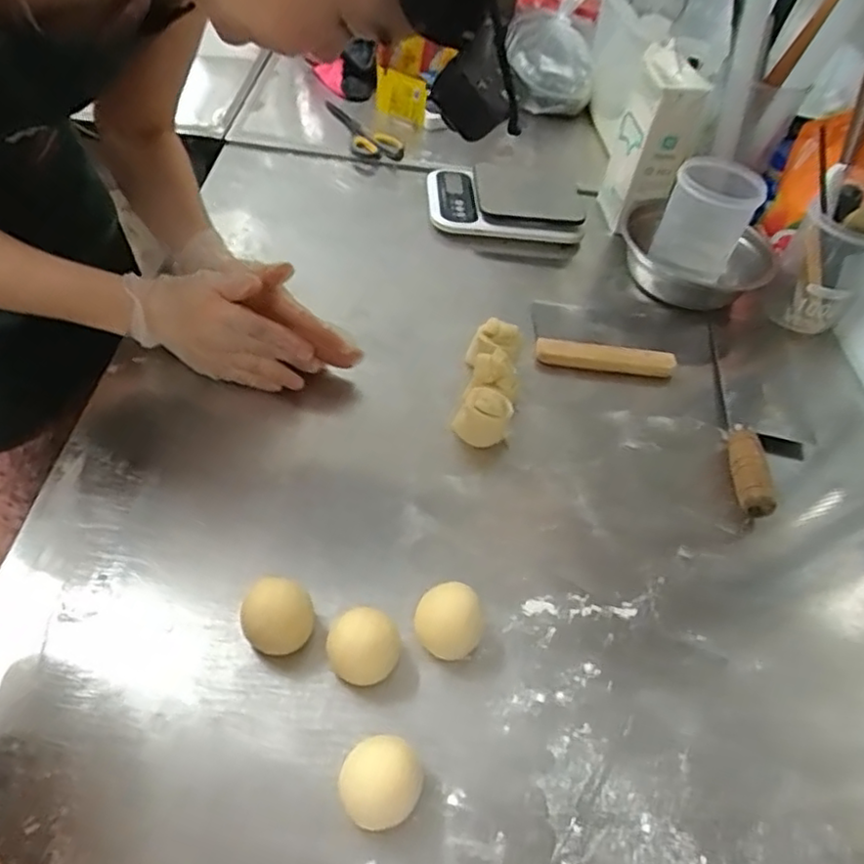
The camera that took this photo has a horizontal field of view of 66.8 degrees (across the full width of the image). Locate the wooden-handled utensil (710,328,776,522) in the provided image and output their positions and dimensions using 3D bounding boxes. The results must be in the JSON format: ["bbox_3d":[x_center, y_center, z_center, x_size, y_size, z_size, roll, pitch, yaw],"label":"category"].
[{"bbox_3d":[0.301,-0.016,0.651,0.034,0.034,0.251,12,47,4],"label":"wooden-handled utensil"}]

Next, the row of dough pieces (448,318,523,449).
[{"bbox_3d":[0.053,-0.046,0.622,0.052,0.061,0.135,11,47,3],"label":"row of dough pieces"}]

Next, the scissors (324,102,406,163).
[{"bbox_3d":[-0.104,-0.460,0.996,0.071,0.023,0.204,-14,52,-21],"label":"scissors"}]

